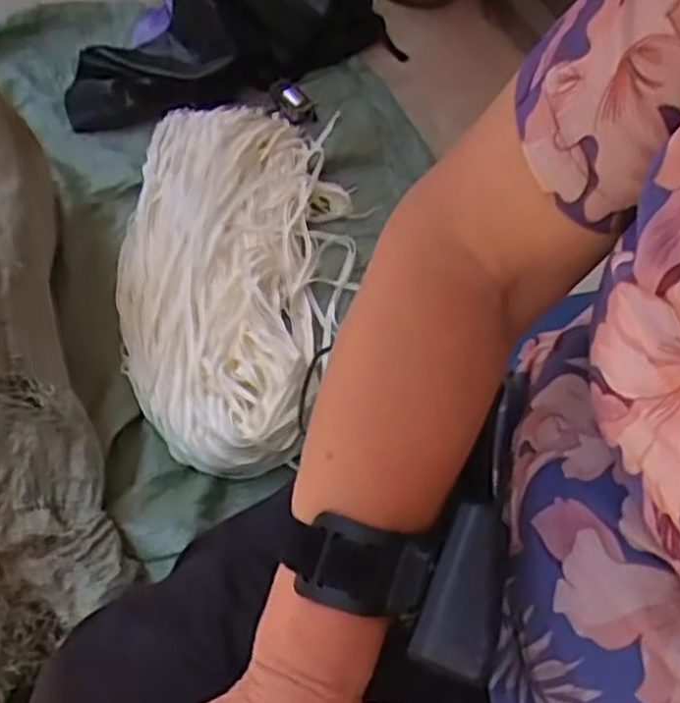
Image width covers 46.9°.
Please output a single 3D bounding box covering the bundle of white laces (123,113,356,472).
[{"bbox_3d":[-0.122,-0.116,0.946,0.278,0.074,0.558,-2,56,-6],"label":"bundle of white laces"}]

